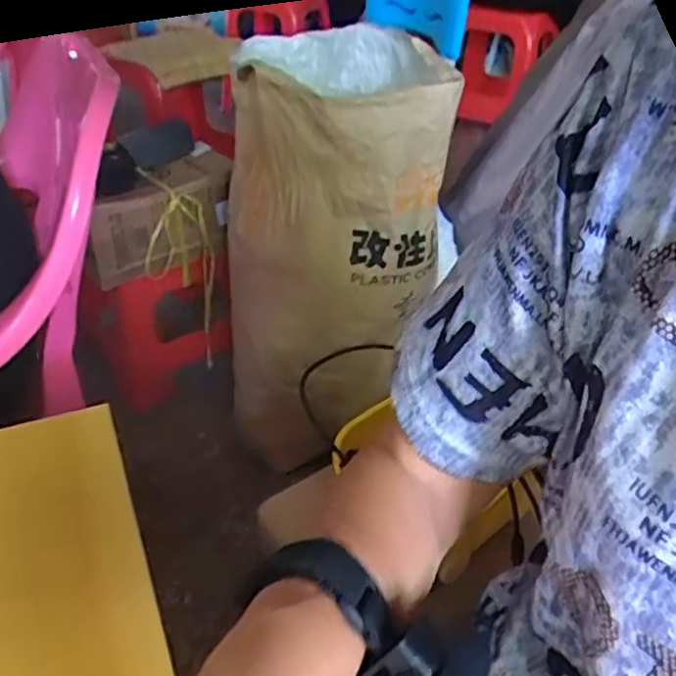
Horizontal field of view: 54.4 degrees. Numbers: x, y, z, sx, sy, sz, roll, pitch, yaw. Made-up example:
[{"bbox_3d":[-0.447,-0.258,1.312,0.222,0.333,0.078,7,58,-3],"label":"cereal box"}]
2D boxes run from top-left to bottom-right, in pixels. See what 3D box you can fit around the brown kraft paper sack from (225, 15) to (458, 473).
[{"bbox_3d":[-0.014,-0.147,1.114,0.317,0.608,0.341,-1,36,-2],"label":"brown kraft paper sack"}]

